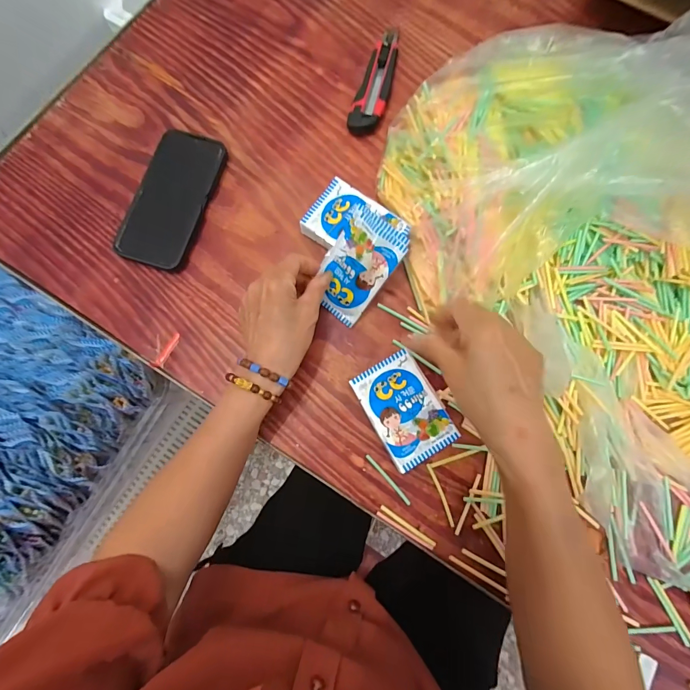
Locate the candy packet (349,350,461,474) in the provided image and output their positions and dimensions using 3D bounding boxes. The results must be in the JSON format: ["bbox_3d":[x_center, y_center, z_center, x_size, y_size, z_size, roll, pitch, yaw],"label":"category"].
[{"bbox_3d":[0.060,0.066,0.370,0.069,0.024,0.102,-29,80,-6],"label":"candy packet"}]

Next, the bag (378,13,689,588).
[{"bbox_3d":[0.276,-0.071,0.337,0.324,0.145,0.585,-35,80,-7],"label":"bag"}]

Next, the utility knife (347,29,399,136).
[{"bbox_3d":[0.044,-0.336,0.454,0.038,0.021,0.168,18,79,3],"label":"utility knife"}]

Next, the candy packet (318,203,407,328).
[{"bbox_3d":[0.010,-0.079,0.376,0.066,0.017,0.108,38,112,5],"label":"candy packet"}]

